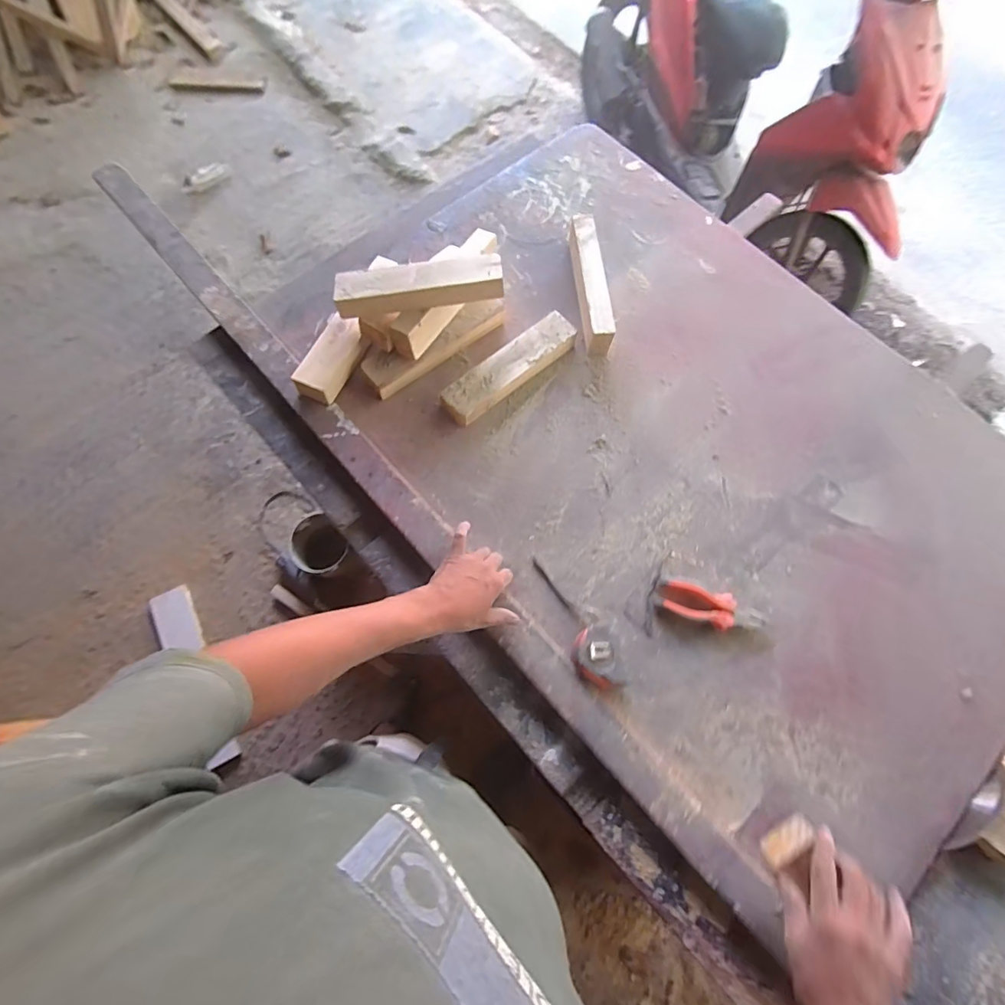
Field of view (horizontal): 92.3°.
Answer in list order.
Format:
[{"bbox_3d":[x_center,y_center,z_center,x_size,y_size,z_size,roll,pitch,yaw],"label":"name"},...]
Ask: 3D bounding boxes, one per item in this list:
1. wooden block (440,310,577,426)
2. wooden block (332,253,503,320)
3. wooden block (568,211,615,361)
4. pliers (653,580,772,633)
[{"bbox_3d":[0.015,-0.215,0.787,0.247,0.047,0.063,-40,76,-14],"label":"wooden block"},{"bbox_3d":[-0.122,-0.320,0.713,0.241,0.043,0.051,-5,66,-9],"label":"wooden block"},{"bbox_3d":[0.151,-0.375,0.837,0.041,0.068,0.249,-5,71,-4],"label":"wooden block"},{"bbox_3d":[0.292,0.148,0.680,0.146,0.020,0.052,13,71,3],"label":"pliers"}]

